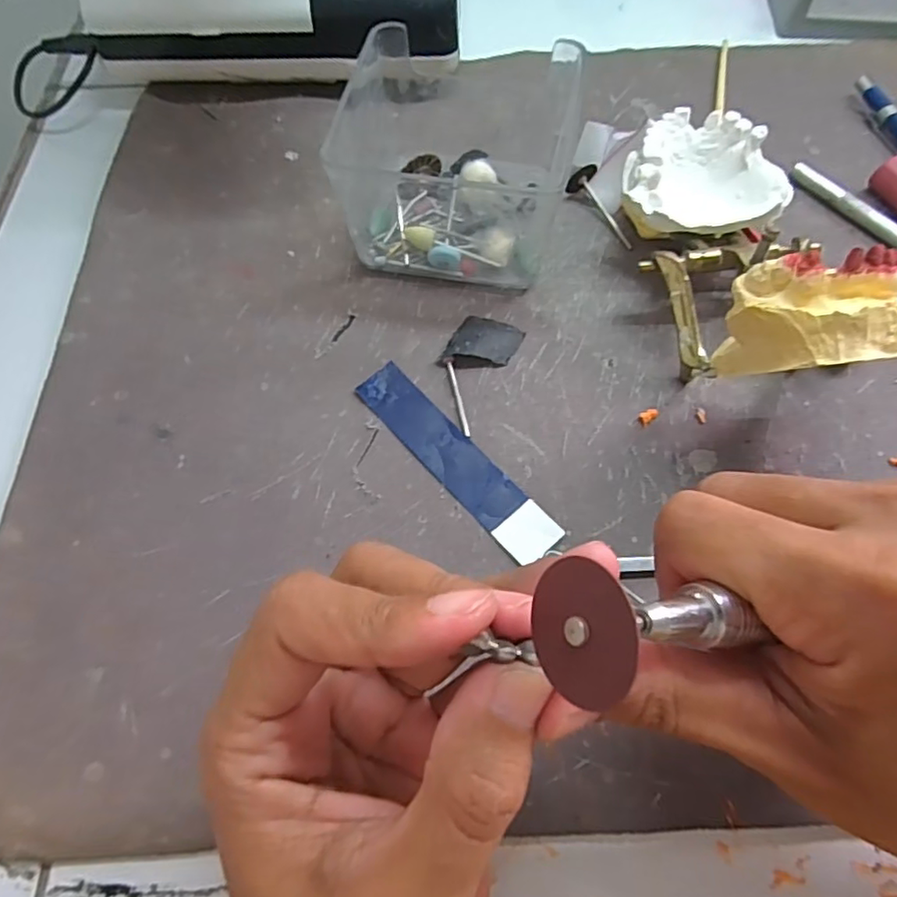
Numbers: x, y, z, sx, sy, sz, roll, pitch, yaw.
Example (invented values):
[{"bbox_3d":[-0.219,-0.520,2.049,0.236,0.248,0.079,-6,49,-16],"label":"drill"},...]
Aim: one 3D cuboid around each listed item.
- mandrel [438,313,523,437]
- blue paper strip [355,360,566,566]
[{"bbox_3d":[0.009,-0.036,0.256,0.027,0.007,0.056,27,68,13],"label":"mandrel"},{"bbox_3d":[0.002,0.004,0.238,0.021,0.004,0.102,-39,70,-16],"label":"blue paper strip"}]

